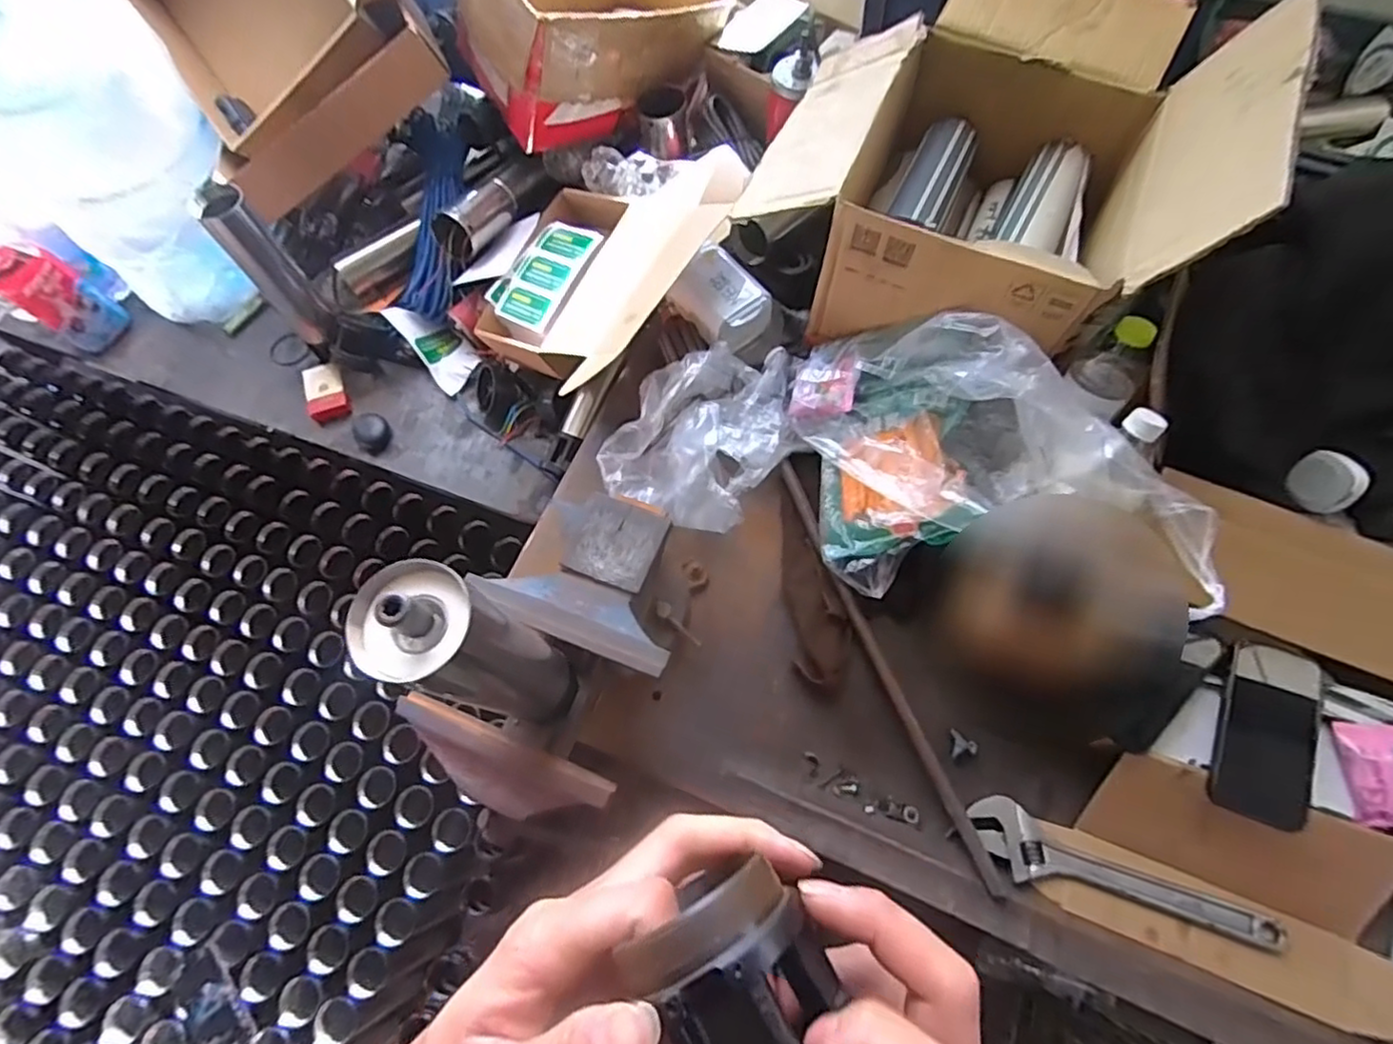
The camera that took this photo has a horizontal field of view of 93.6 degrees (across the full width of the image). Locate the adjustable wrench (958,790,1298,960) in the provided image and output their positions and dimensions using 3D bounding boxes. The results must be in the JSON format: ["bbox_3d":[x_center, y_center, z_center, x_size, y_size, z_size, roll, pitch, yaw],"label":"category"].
[{"bbox_3d":[0.417,0.358,0.646,0.290,0.014,0.063,21,71,10],"label":"adjustable wrench"}]

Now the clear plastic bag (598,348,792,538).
[{"bbox_3d":[0.013,-0.114,0.784,0.197,0.081,0.263,27,72,12],"label":"clear plastic bag"}]

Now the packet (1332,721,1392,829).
[{"bbox_3d":[0.639,0.232,0.598,0.068,0.031,0.088,1,69,3],"label":"packet"}]

